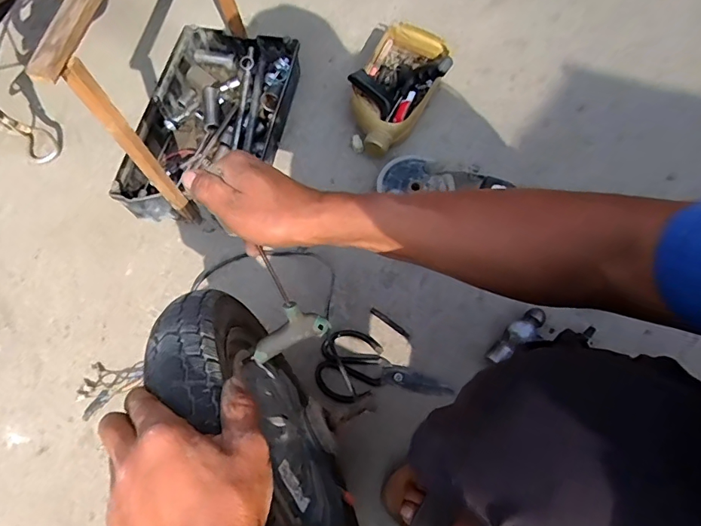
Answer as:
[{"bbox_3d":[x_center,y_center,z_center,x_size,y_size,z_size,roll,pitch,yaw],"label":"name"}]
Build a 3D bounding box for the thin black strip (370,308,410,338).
[{"bbox_3d":[0.061,0.091,0.715,0.070,0.004,0.010,35,71,13],"label":"thin black strip"}]

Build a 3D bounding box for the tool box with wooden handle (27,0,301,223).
[{"bbox_3d":[-0.235,-0.294,0.684,0.220,0.370,0.398,11,68,4],"label":"tool box with wooden handle"}]

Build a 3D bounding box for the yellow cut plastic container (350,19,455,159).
[{"bbox_3d":[0.082,-0.308,0.822,0.149,0.081,0.239,21,69,7],"label":"yellow cut plastic container"}]

